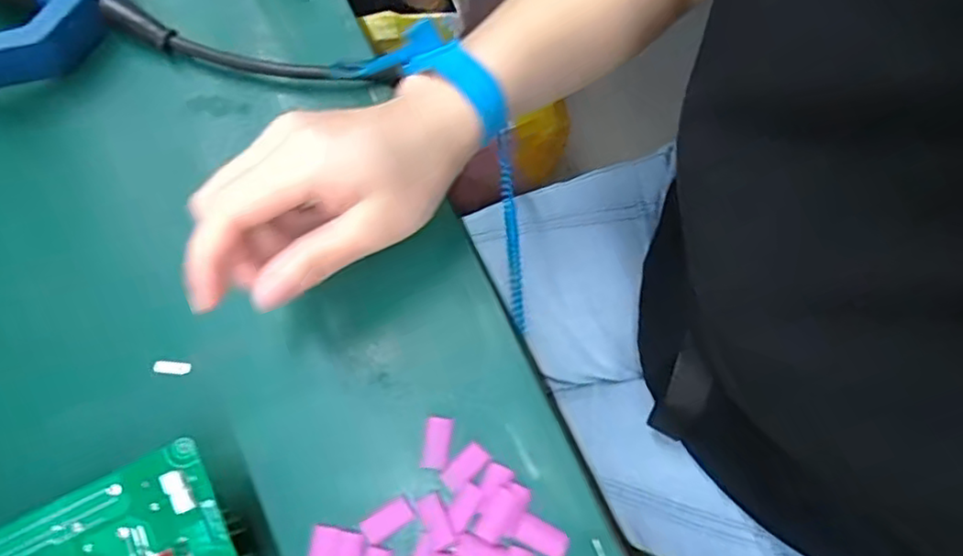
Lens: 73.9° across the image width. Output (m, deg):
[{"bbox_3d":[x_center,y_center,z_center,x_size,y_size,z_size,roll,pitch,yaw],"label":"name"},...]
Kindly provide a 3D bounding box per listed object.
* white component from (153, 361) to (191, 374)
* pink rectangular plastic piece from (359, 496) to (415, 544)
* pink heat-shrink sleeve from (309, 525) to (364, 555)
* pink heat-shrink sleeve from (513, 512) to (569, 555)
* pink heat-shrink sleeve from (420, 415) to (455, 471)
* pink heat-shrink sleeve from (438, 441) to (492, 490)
[{"bbox_3d":[-0.163,0.047,0.336,0.021,0.004,0.007,5,75,1],"label":"white component"},{"bbox_3d":[-0.046,0.119,0.315,0.025,0.004,0.013,-32,77,-8],"label":"pink rectangular plastic piece"},{"bbox_3d":[-0.071,0.135,0.310,0.025,0.004,0.025,9,75,3],"label":"pink heat-shrink sleeve"},{"bbox_3d":[0.029,0.125,0.309,0.026,0.004,0.013,27,77,7],"label":"pink heat-shrink sleeve"},{"bbox_3d":[-0.023,0.083,0.324,0.014,0.004,0.025,8,75,2],"label":"pink heat-shrink sleeve"},{"bbox_3d":[-0.008,0.094,0.319,0.025,0.004,0.013,-42,79,-10],"label":"pink heat-shrink sleeve"}]

